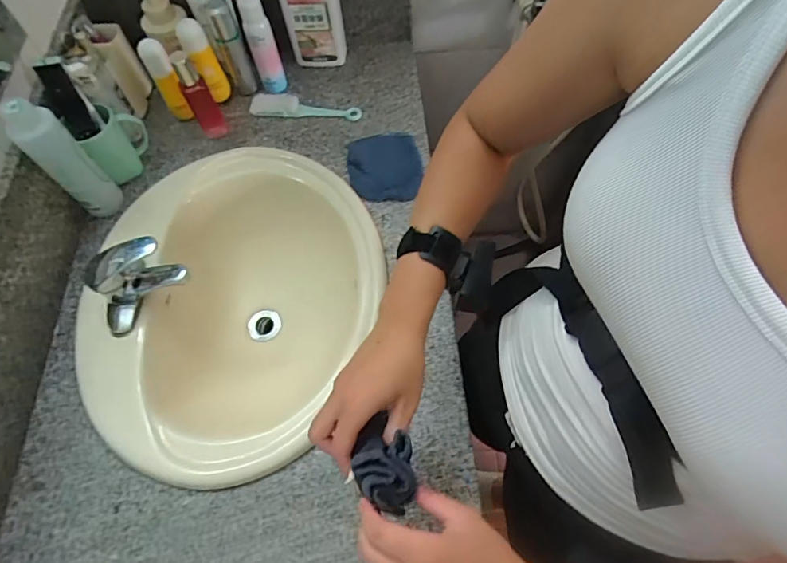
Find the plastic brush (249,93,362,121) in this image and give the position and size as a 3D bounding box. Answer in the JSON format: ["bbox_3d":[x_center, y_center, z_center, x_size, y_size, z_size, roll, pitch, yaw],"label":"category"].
[{"bbox_3d":[-0.166,-0.330,0.863,0.210,0.015,0.053,5,65,3],"label":"plastic brush"}]

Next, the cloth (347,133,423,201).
[{"bbox_3d":[-0.016,-0.204,0.796,0.124,0.014,0.143,-5,59,1],"label":"cloth"}]

